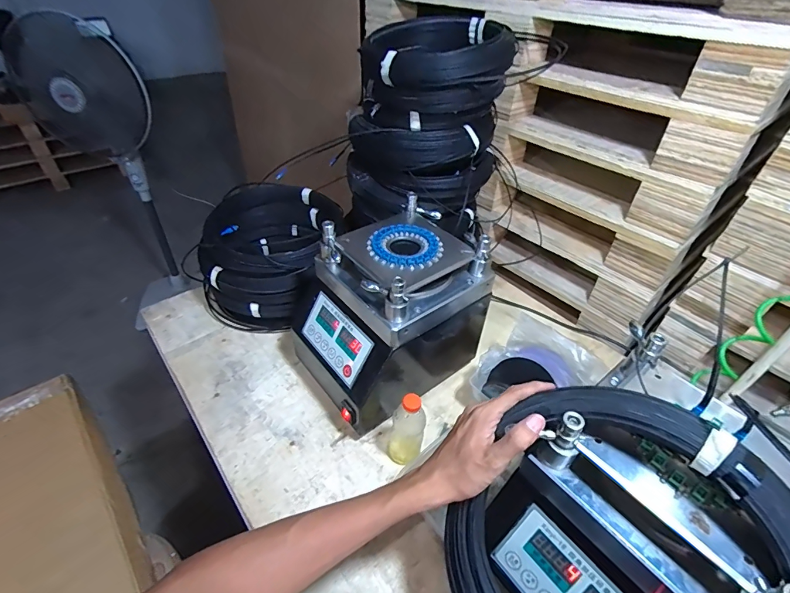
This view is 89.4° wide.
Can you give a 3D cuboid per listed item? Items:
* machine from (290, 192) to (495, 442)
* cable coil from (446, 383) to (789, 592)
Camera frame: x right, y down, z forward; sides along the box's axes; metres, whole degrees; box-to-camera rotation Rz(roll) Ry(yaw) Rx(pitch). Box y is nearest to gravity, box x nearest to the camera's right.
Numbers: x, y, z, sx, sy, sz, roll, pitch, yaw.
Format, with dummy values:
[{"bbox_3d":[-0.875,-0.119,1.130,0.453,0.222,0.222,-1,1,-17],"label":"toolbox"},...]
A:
[{"bbox_3d":[0.004,0.031,0.710,0.317,0.284,0.211,-30,50,-31],"label":"machine"},{"bbox_3d":[0.192,0.231,0.367,0.311,0.053,0.252,-52,56,9],"label":"cable coil"}]

